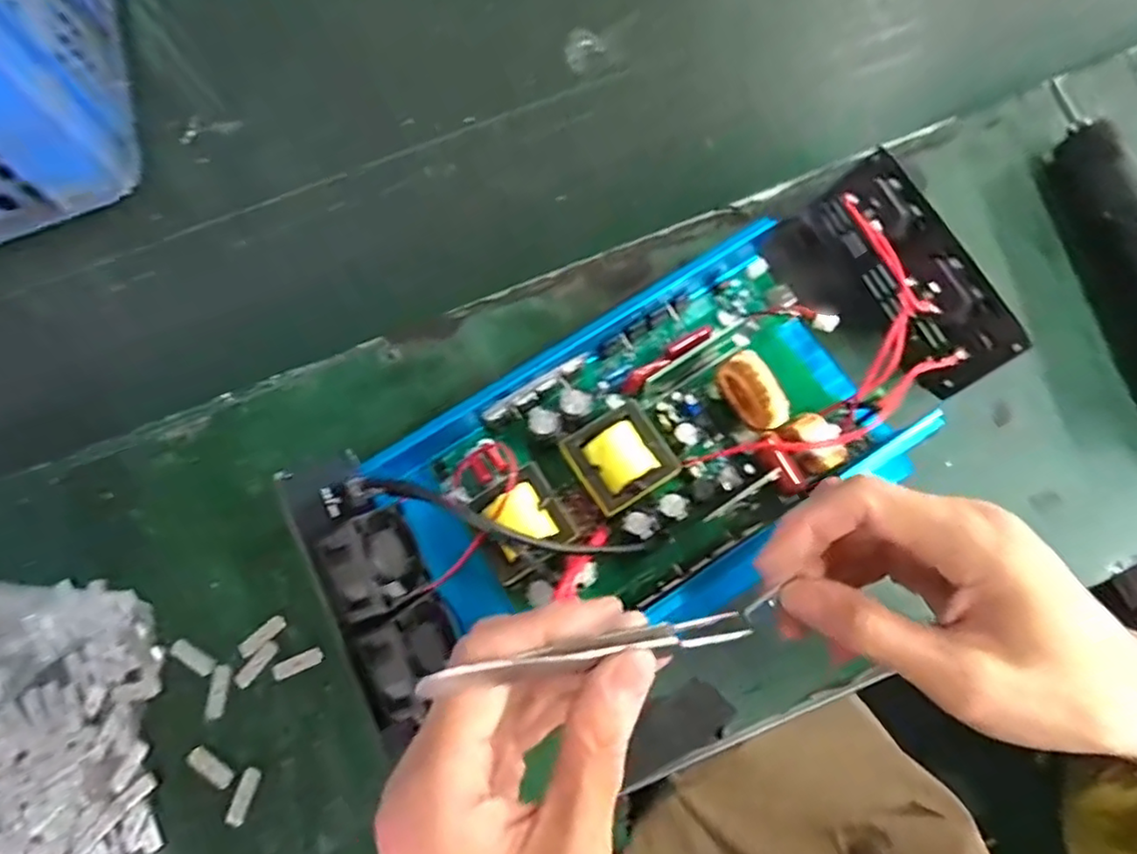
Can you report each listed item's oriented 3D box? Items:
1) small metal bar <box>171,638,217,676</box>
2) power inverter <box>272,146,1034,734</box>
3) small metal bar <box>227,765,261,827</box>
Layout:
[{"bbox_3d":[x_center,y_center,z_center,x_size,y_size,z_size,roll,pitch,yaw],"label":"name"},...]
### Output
[{"bbox_3d":[-0.202,0.123,0.331,0.027,0.004,0.009,30,77,9],"label":"small metal bar"},{"bbox_3d":[0.059,-0.005,0.309,0.359,0.096,0.156,-30,76,-7],"label":"power inverter"},{"bbox_3d":[-0.163,0.186,0.310,0.008,0.005,0.026,15,75,6],"label":"small metal bar"}]

